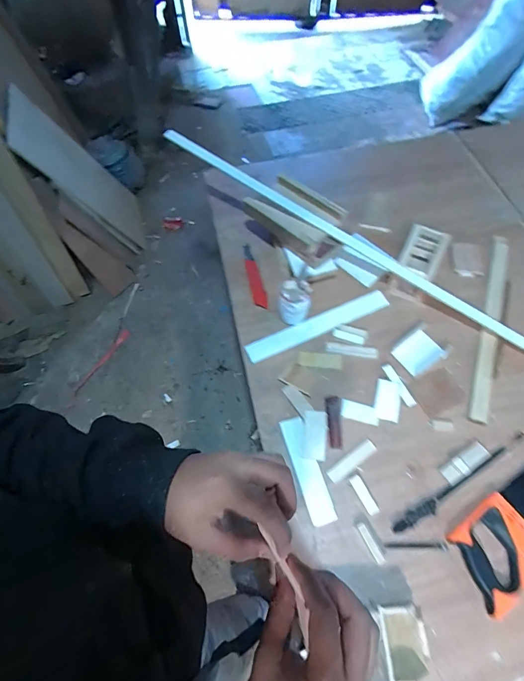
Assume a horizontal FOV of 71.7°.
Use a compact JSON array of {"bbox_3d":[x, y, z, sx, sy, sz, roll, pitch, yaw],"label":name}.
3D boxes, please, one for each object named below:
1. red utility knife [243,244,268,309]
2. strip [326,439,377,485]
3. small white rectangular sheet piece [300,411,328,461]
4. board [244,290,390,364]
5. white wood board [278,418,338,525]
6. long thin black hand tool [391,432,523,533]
[{"bbox_3d":[-0.021,-0.157,0.869,0.029,0.025,0.187,-12,62,-6],"label":"red utility knife"},{"bbox_3d":[0.166,0.220,0.663,0.104,0.006,0.026,-33,66,-16],"label":"strip"},{"bbox_3d":[0.099,0.178,0.679,0.045,0.006,0.087,1,70,20],"label":"small white rectangular sheet piece"},{"bbox_3d":[0.124,-0.033,0.798,0.335,0.008,0.048,-23,64,-11],"label":"board"},{"bbox_3d":[0.082,0.234,0.663,0.044,0.015,0.187,-16,63,-7],"label":"white wood board"},{"bbox_3d":[0.359,0.246,0.641,0.313,0.021,0.022,-28,65,-14],"label":"long thin black hand tool"}]

